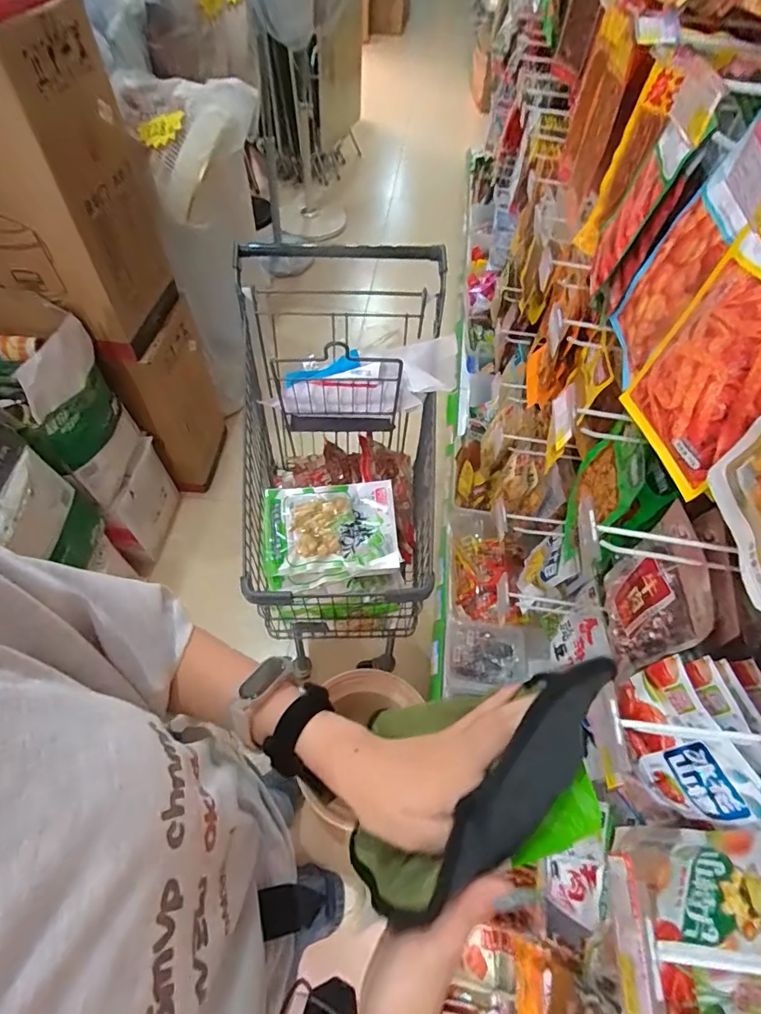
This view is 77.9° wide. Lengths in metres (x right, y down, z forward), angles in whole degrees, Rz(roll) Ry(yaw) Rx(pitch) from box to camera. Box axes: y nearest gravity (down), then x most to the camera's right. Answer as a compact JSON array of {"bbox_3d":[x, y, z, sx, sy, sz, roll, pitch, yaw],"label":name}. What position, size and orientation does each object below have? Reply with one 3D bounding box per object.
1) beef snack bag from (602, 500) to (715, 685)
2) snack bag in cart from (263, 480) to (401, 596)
[{"bbox_3d":[0.361,0.117,0.631,0.046,0.201,0.168,3,57,-1],"label":"beef snack bag"},{"bbox_3d":[-0.096,0.053,0.918,0.249,0.056,0.204,-5,57,-6],"label":"snack bag in cart"}]

